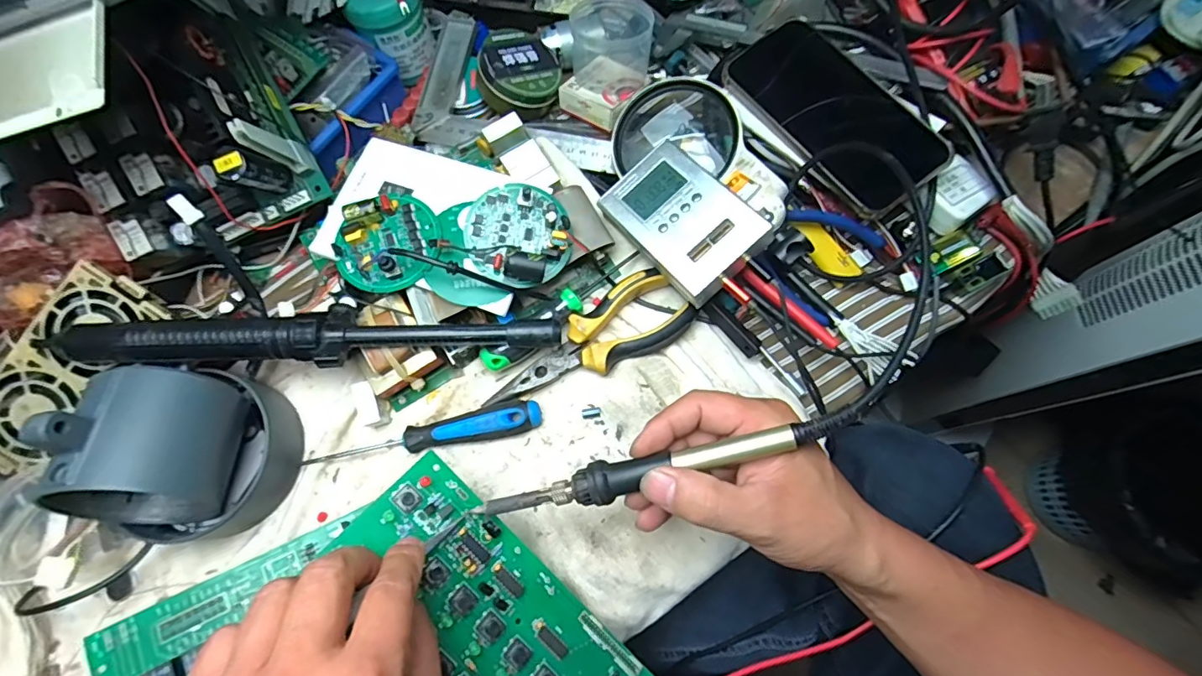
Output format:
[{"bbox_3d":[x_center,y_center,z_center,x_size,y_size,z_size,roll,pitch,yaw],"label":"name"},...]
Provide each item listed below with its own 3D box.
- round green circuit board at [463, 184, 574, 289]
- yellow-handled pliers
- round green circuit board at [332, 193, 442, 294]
[{"bbox_3d":[-0.055,-0.070,0.351,0.068,0.021,0.067,0,72,1],"label":"round green circuit board"},{"bbox_3d":[-0.010,0.004,0.360,0.143,0.027,0.051,-27,74,-7],"label":"yellow-handled pliers"},{"bbox_3d":[-0.142,-0.064,0.345,0.069,0.021,0.059,-38,75,-10],"label":"round green circuit board"}]

